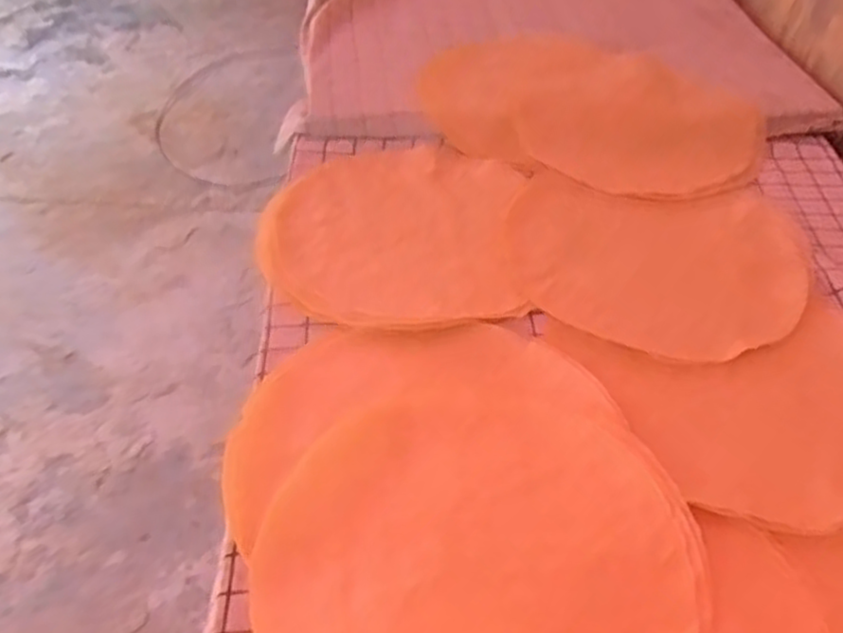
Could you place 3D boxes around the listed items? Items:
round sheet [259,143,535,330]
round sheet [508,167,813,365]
[{"bbox_3d":[-0.033,-0.111,0.942,0.306,0.017,0.346,3,43,1],"label":"round sheet"},{"bbox_3d":[0.288,-0.069,0.914,0.348,0.009,0.319,5,43,3],"label":"round sheet"}]

